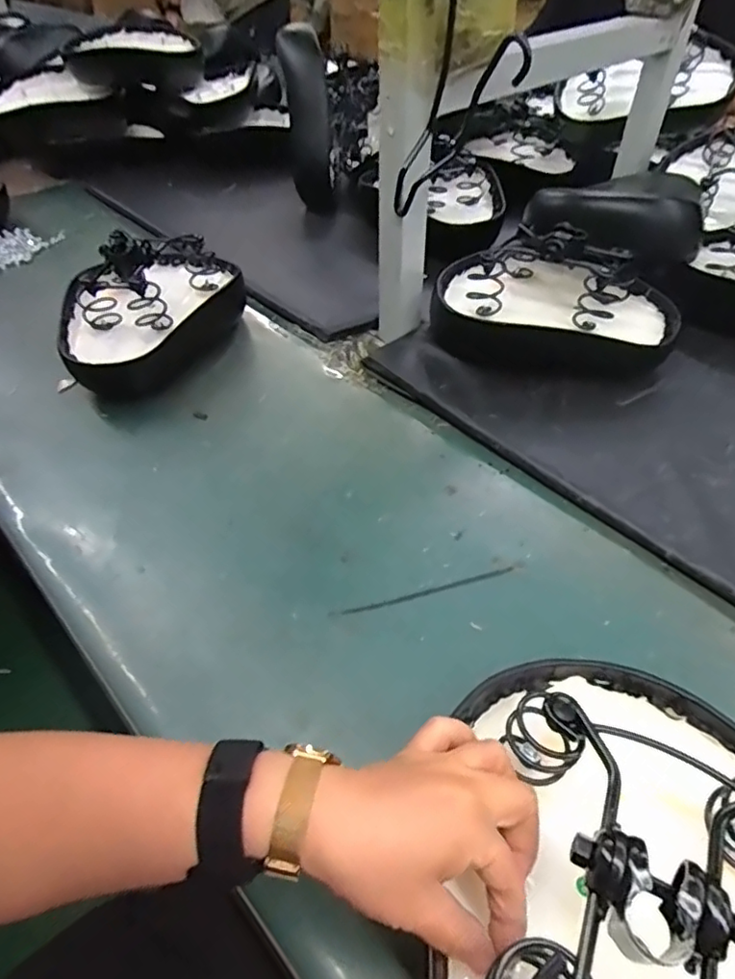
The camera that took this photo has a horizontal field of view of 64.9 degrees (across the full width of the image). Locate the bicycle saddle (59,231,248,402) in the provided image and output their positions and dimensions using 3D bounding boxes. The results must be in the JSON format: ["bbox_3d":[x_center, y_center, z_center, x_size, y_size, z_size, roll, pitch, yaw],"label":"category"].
[{"bbox_3d":[-0.278,-0.240,0.753,0.168,0.135,0.256,22,50,20],"label":"bicycle saddle"}]

